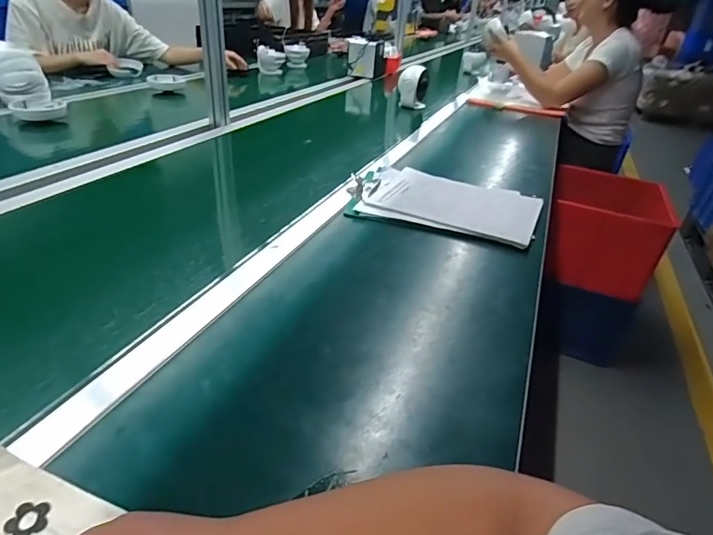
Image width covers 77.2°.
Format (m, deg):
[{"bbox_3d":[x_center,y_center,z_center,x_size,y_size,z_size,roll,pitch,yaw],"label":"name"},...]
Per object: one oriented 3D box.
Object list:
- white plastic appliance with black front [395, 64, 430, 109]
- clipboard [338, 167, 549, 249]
[{"bbox_3d":[0.193,-0.629,1.562,0.109,0.127,0.100,7,32,1],"label":"white plastic appliance with black front"},{"bbox_3d":[0.167,-0.127,0.849,0.346,0.022,0.255,12,33,10],"label":"clipboard"}]

